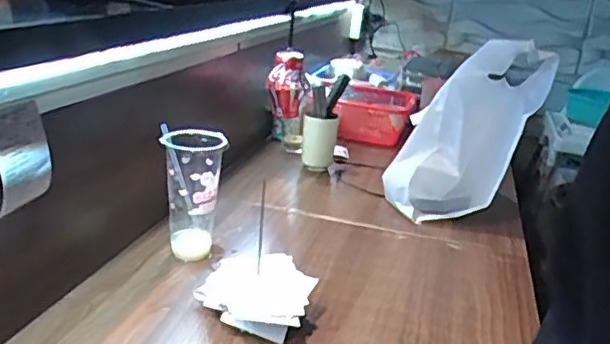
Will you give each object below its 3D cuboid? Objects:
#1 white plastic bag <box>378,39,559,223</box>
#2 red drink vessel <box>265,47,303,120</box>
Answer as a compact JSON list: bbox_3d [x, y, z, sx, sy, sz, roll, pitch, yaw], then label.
[{"bbox_3d":[0.310,-0.073,1.156,0.189,0.390,0.108,36,0,4],"label":"white plastic bag"},{"bbox_3d":[-0.043,-0.188,1.299,0.073,0.144,0.078,4,20,-7],"label":"red drink vessel"}]

